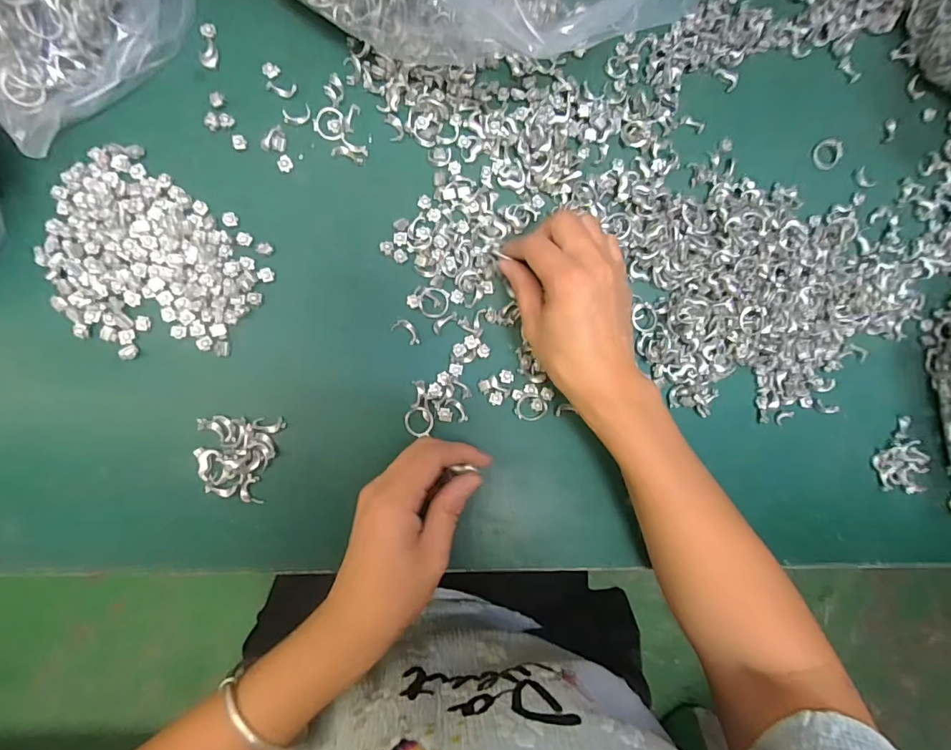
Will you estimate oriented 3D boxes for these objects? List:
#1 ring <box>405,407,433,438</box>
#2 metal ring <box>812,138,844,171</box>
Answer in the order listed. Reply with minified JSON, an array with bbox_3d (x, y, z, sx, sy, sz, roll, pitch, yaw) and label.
[{"bbox_3d":[-0.038,0.032,0.324,0.019,0.004,0.020,0,87,-9],"label":"ring"},{"bbox_3d":[0.286,-0.179,0.386,0.024,0.007,0.022,0,87,-9],"label":"metal ring"}]

